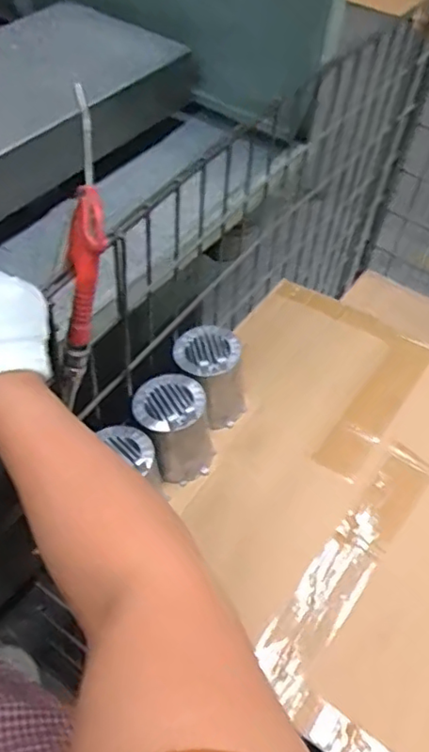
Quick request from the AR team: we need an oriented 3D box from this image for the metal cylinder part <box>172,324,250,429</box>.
[{"bbox_3d":[-0.004,0.000,0.816,0.090,0.108,0.111,-24,58,-20],"label":"metal cylinder part"}]

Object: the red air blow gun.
[{"bbox_3d":[-0.109,-0.089,0.507,0.035,0.266,0.034,15,29,8],"label":"red air blow gun"}]

